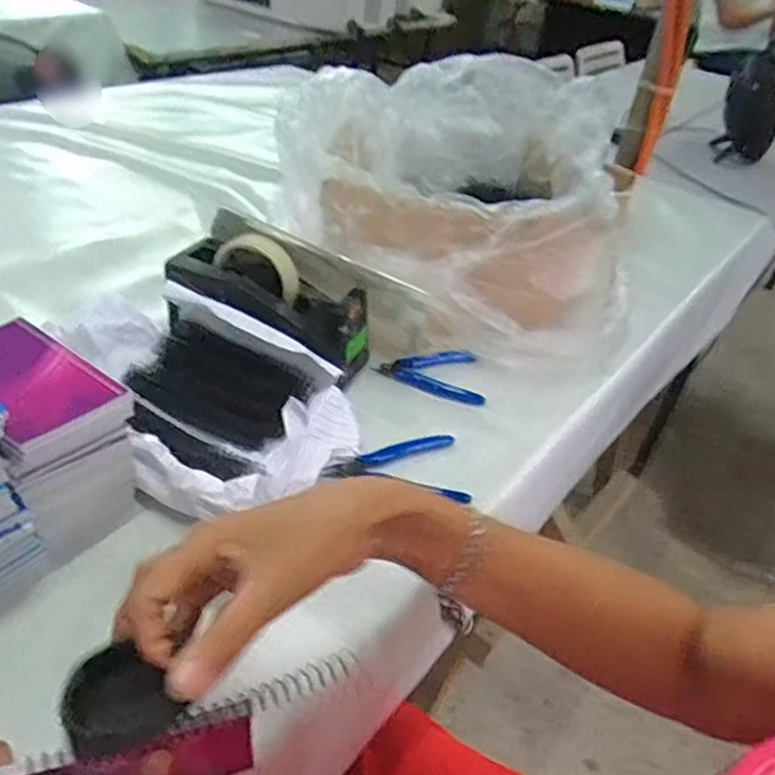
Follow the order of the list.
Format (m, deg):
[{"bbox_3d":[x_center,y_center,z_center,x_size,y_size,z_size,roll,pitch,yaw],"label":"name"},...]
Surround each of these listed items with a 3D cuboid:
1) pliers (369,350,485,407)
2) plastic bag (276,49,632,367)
[{"bbox_3d":[0.053,-0.020,0.725,0.113,0.014,0.065,16,38,11],"label":"pliers"},{"bbox_3d":[0.070,-0.218,0.794,0.377,0.232,0.355,3,37,-6],"label":"plastic bag"}]

